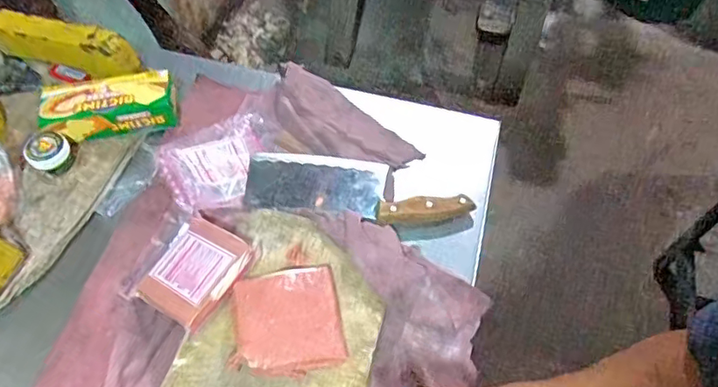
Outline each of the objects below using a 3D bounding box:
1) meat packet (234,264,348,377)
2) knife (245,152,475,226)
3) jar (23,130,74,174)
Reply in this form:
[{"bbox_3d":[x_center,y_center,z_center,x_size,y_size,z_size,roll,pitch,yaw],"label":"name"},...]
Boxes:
[{"bbox_3d":[-0.069,0.124,0.557,0.100,0.017,0.106,-10,59,-9],"label":"meat packet"},{"bbox_3d":[-0.001,-0.002,0.695,0.277,0.030,0.093,9,58,3],"label":"knife"},{"bbox_3d":[-0.379,-0.047,0.691,0.048,0.033,0.054,-32,64,-20],"label":"jar"}]

